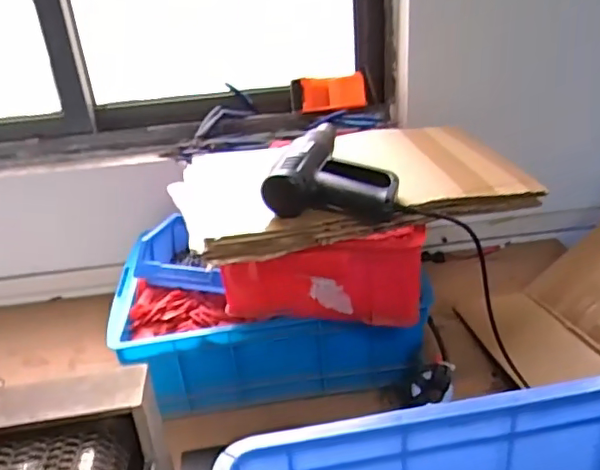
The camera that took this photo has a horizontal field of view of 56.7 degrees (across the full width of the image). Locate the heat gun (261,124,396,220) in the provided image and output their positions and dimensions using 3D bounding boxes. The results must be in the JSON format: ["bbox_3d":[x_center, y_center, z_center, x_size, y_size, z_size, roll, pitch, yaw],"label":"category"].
[{"bbox_3d":[0.063,-0.097,0.800,0.172,0.063,0.225,5,29,16],"label":"heat gun"}]

